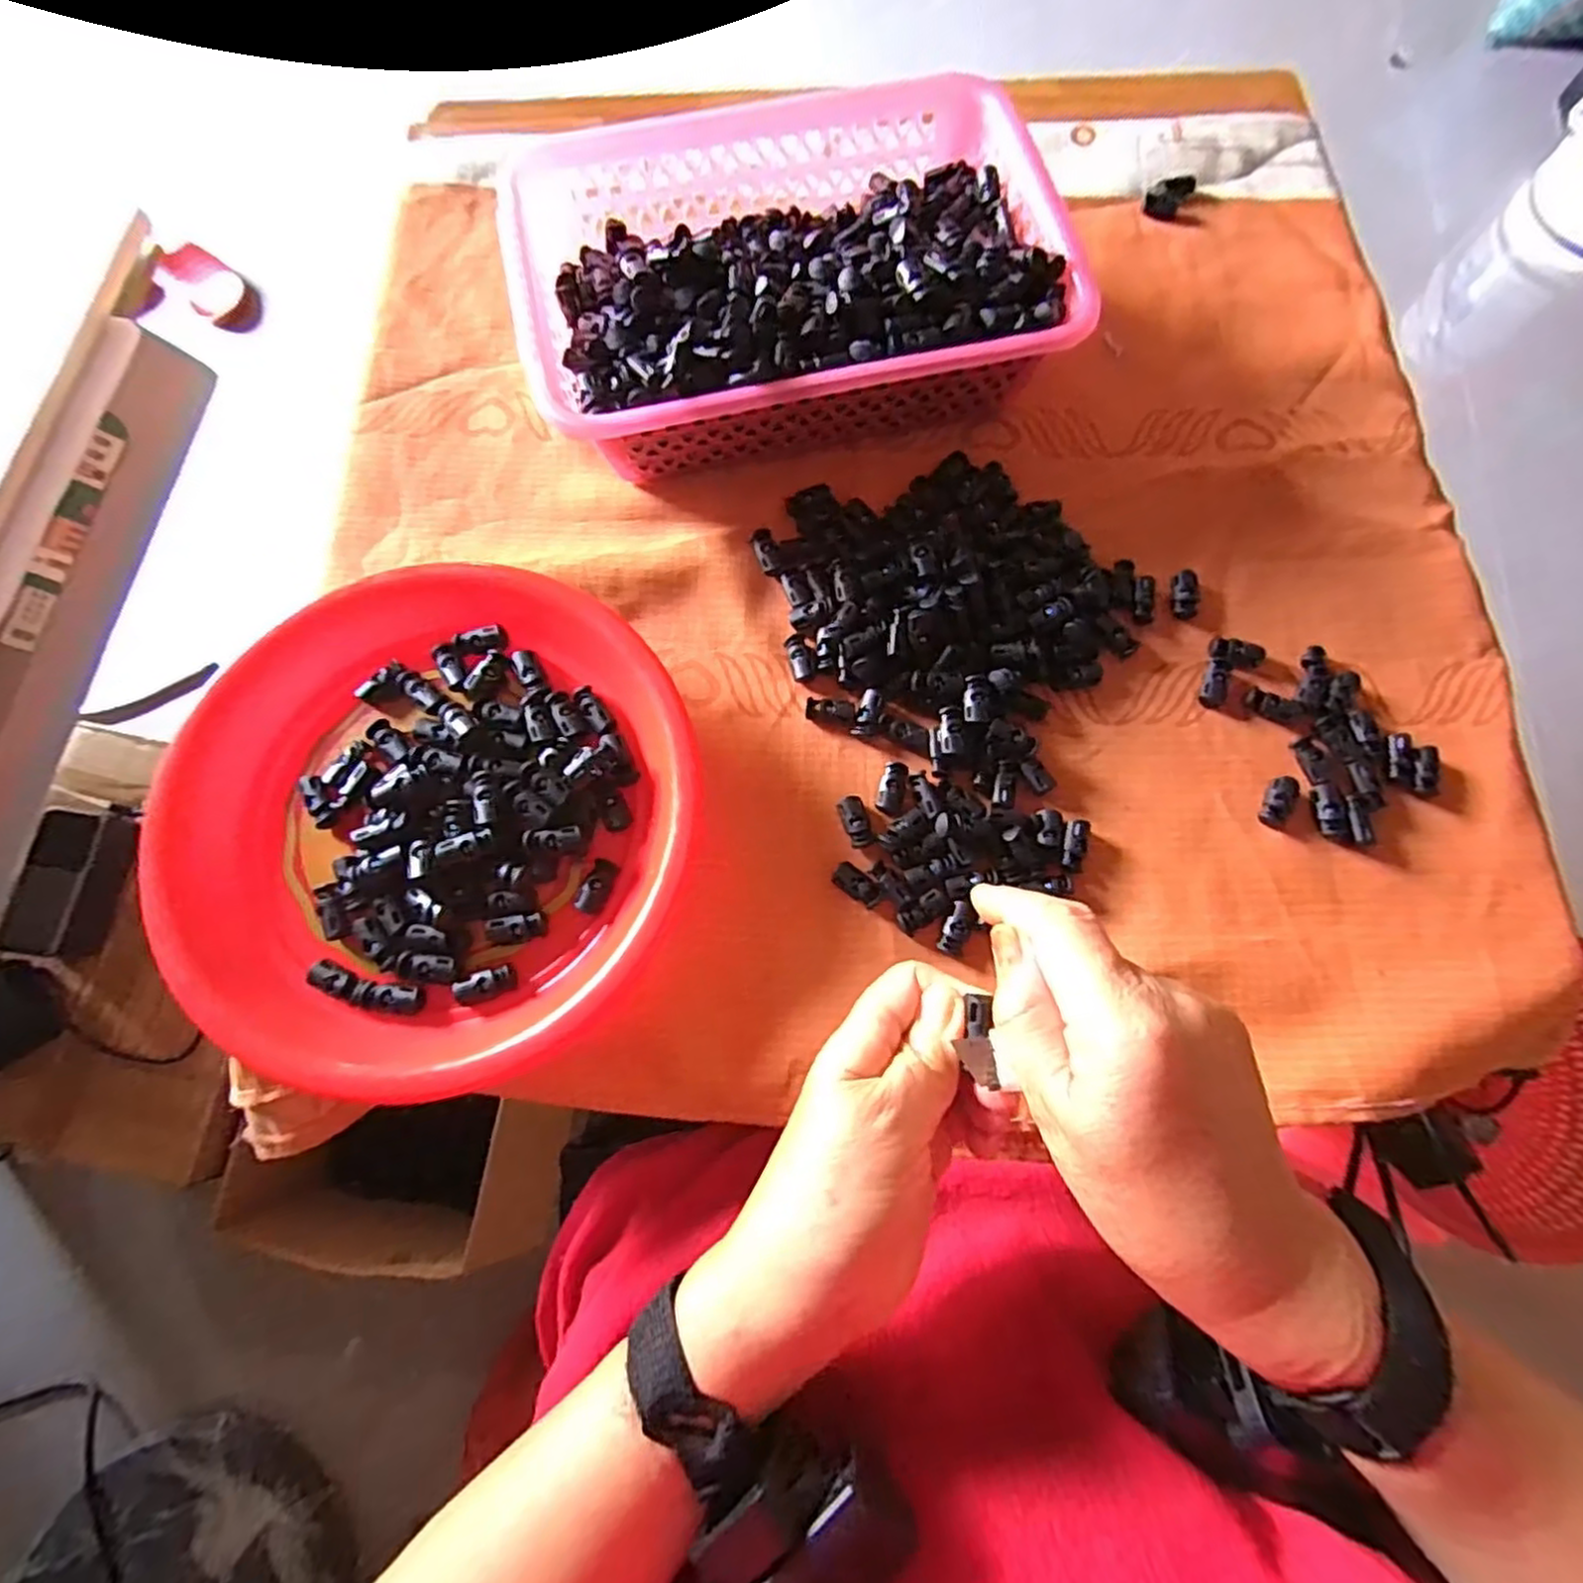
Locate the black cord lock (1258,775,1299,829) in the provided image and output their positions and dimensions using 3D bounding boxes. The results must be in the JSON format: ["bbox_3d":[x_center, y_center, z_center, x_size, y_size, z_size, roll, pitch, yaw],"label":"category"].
[{"bbox_3d":[0.260,0.006,0.382,0.014,0.008,0.029,29,76,7],"label":"black cord lock"}]

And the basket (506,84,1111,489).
[{"bbox_3d":[-0.002,-0.300,0.427,0.306,0.075,0.213,-13,75,-5],"label":"basket"}]

